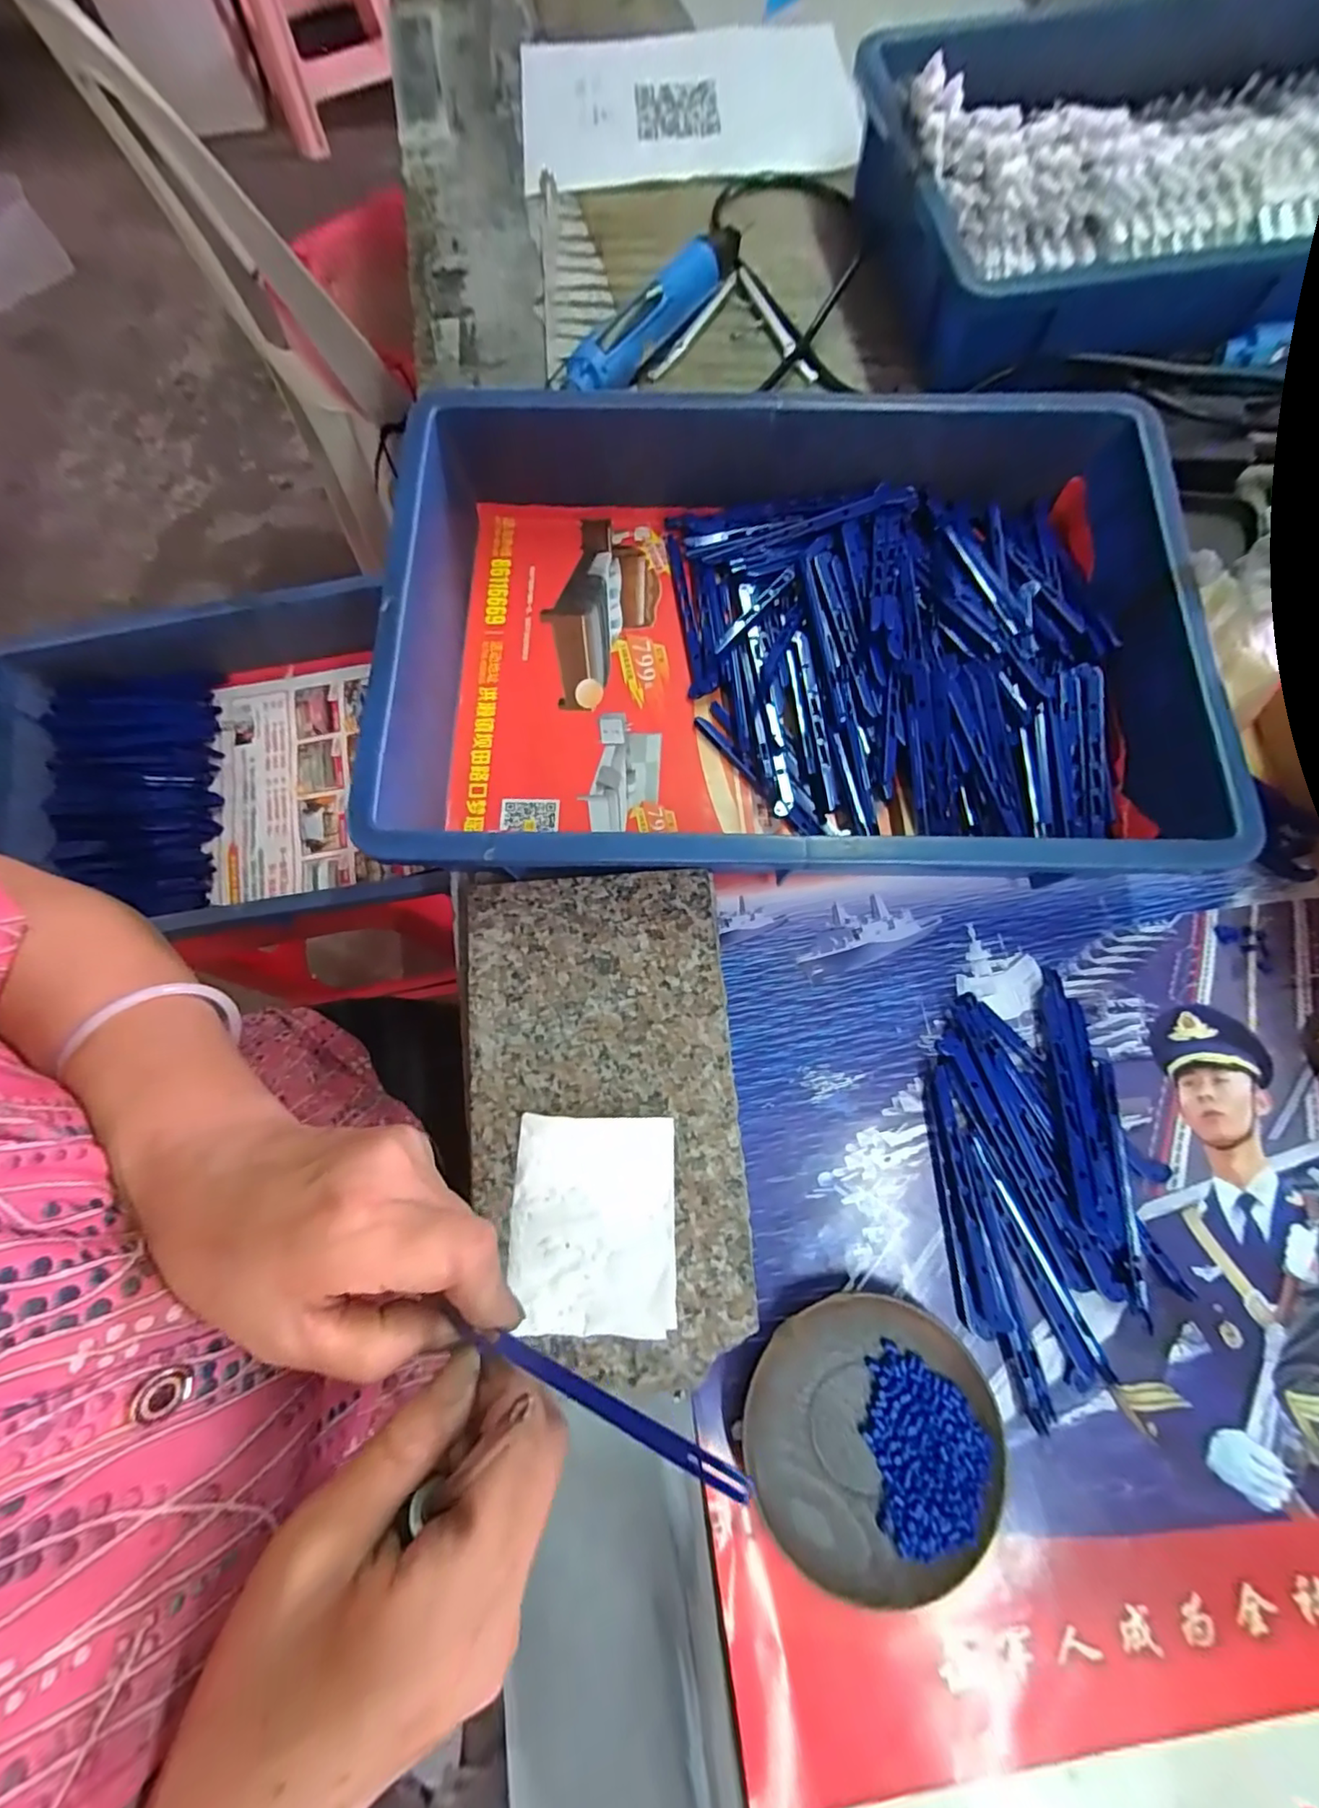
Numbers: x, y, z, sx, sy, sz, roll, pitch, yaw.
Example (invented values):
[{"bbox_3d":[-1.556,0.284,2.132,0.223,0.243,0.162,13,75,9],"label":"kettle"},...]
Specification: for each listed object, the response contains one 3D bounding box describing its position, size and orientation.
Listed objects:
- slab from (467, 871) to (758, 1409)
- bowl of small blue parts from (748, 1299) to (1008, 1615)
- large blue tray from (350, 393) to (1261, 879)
[{"bbox_3d":[-0.028,0.104,0.300,0.131,0.025,0.237,-5,76,-2],"label":"slab"},{"bbox_3d":[0.098,0.245,0.267,0.113,0.019,0.112,0,76,0],"label":"bowl of small blue parts"},{"bbox_3d":[0.072,-0.148,0.338,0.419,0.077,0.280,0,76,0],"label":"large blue tray"}]

